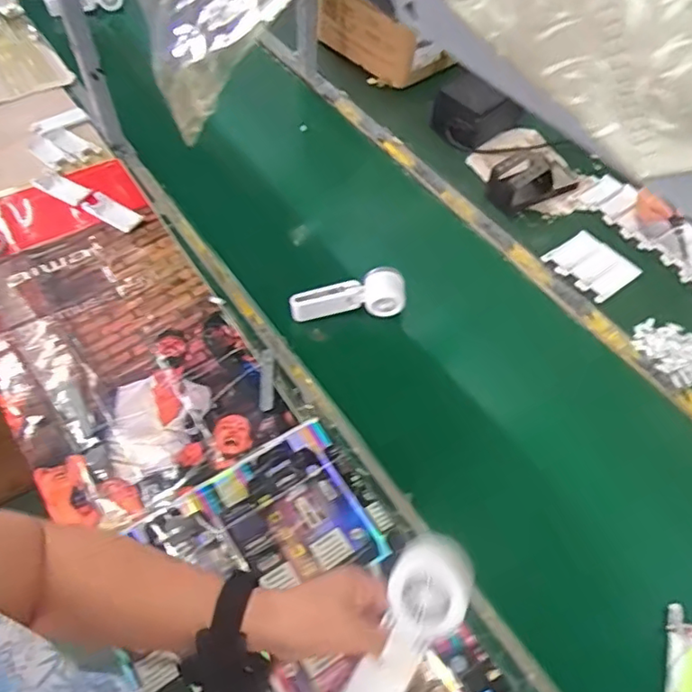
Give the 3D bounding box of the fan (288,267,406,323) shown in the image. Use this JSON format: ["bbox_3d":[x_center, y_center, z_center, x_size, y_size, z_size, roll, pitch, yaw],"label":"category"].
[{"bbox_3d":[0.002,-0.074,0.875,0.170,0.051,0.054,-6,57,-6],"label":"fan"}]

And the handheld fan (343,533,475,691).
[{"bbox_3d":[0.040,0.220,0.435,0.055,0.040,0.158,29,89,19],"label":"handheld fan"}]

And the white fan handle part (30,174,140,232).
[{"bbox_3d":[-0.430,-0.245,0.977,0.205,0.020,0.044,26,59,15],"label":"white fan handle part"}]

